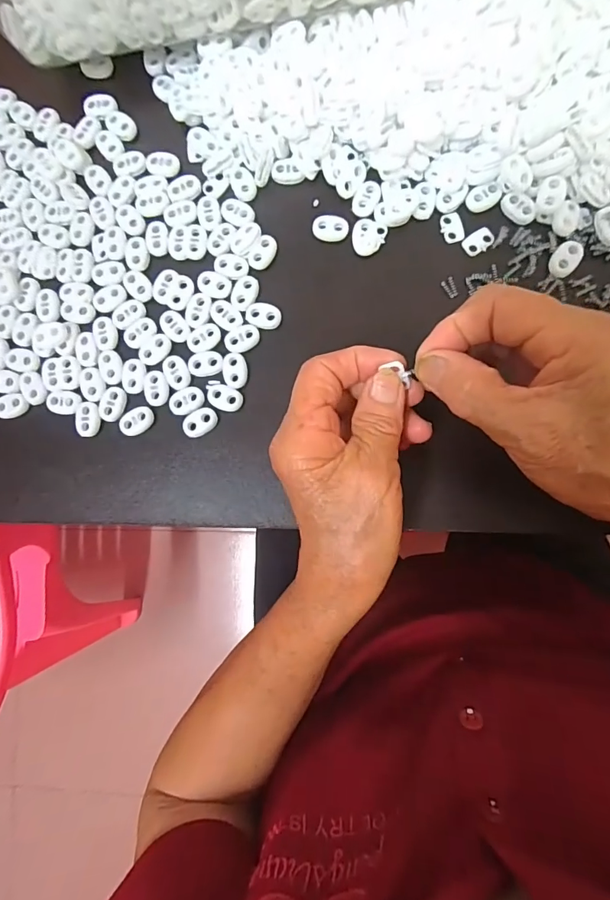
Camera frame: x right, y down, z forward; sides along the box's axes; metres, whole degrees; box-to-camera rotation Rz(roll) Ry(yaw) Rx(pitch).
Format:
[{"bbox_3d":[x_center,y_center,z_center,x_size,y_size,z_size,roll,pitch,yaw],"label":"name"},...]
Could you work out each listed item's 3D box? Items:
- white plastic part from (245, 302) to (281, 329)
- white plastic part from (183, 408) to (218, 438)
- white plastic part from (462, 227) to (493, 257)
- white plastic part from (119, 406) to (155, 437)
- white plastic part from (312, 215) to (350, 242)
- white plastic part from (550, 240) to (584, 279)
[{"bbox_3d":[-0.026,-0.085,0.275,0.022,0.004,0.017,7,87,6],"label":"white plastic part"},{"bbox_3d":[-0.066,-0.017,0.273,0.022,0.004,0.014,-38,84,2],"label":"white plastic part"},{"bbox_3d":[0.107,-0.128,0.266,0.019,0.004,0.013,-36,84,2],"label":"white plastic part"},{"bbox_3d":[-0.107,-0.019,0.277,0.022,0.005,0.015,-39,84,2],"label":"white plastic part"},{"bbox_3d":[0.016,-0.140,0.274,0.022,0.004,0.016,10,87,6],"label":"white plastic part"},{"bbox_3d":[0.156,-0.115,0.260,0.015,0.004,0.024,31,90,6],"label":"white plastic part"}]

